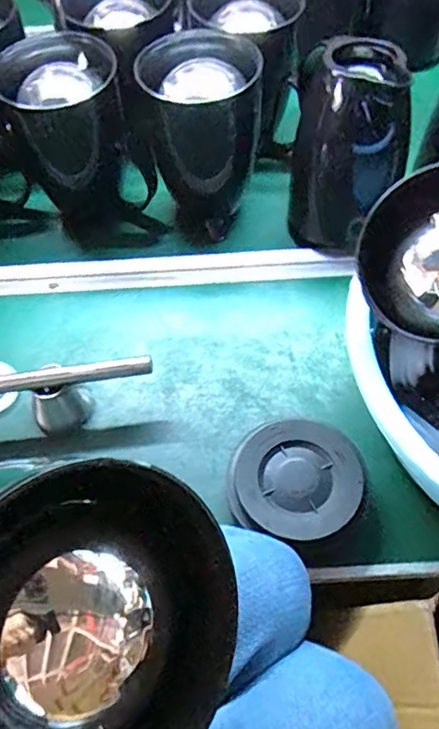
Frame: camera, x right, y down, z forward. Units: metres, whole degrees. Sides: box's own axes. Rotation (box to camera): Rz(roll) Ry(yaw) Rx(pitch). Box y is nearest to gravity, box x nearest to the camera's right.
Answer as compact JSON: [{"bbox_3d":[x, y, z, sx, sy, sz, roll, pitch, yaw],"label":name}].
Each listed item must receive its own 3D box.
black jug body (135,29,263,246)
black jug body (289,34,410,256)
[{"bbox_3d":[-0.017,-0.261,0.651,0.125,0.179,0.117,-14,58,-5],"label":"black jug body"},{"bbox_3d":[0.140,-0.236,0.622,0.116,0.199,0.118,7,59,7],"label":"black jug body"}]

